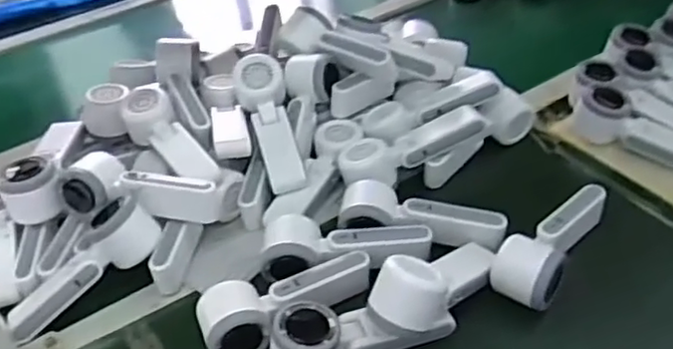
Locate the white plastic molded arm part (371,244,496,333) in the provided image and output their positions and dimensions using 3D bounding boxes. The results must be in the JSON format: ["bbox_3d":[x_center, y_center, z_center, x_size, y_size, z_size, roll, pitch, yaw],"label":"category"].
[{"bbox_3d":[0.092,0.096,0.613,0.141,0.052,0.049,-11,34,-43],"label":"white plastic molded arm part"}]

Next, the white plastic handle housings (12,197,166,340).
[{"bbox_3d":[-0.252,0.089,0.657,0.164,0.044,0.070,-45,51,-14],"label":"white plastic handle housings"}]

